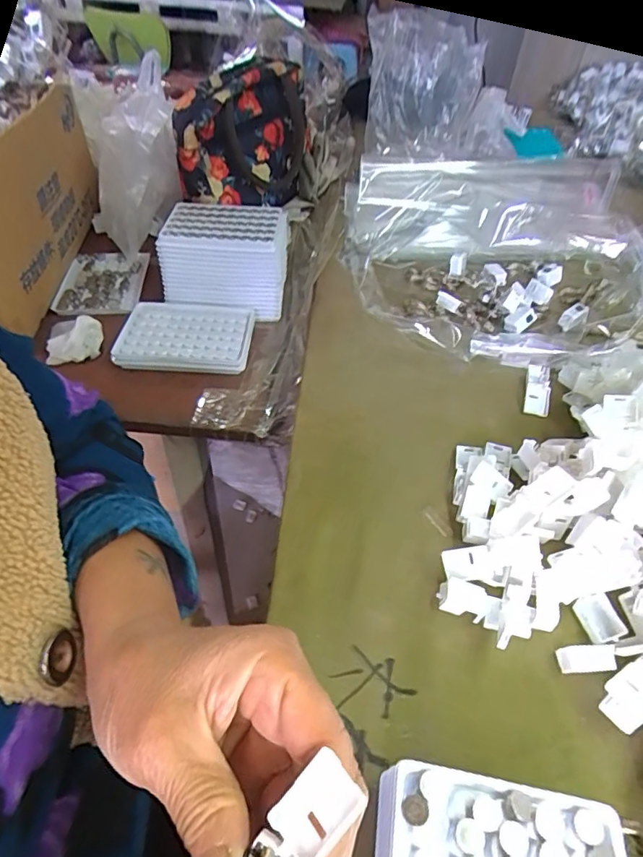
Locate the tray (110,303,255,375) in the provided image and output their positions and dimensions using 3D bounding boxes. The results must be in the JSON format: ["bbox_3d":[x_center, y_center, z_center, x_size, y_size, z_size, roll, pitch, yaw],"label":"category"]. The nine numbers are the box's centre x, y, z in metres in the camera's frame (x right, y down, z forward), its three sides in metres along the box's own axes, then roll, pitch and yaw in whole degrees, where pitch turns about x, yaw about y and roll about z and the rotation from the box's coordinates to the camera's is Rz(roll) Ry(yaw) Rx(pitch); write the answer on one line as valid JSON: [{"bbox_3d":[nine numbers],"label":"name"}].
[{"bbox_3d":[-0.143,-0.095,0.543,0.133,0.018,0.094,3,45,2],"label":"tray"}]

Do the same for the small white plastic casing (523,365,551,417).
[{"bbox_3d":[0.188,-0.035,0.450,0.021,0.010,0.056,13,46,12],"label":"small white plastic casing"}]

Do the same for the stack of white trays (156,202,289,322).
[{"bbox_3d":[-0.106,-0.192,0.584,0.137,0.080,0.102,7,46,6],"label":"stack of white trays"}]

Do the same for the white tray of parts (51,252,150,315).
[{"bbox_3d":[-0.261,-0.176,0.618,0.094,0.012,0.131,-4,45,-5],"label":"white tray of parts"}]

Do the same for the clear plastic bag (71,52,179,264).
[{"bbox_3d":[-0.233,-0.323,0.622,0.110,0.190,0.118,-15,47,-15],"label":"clear plastic bag"}]

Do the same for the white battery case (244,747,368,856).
[{"bbox_3d":[-0.009,0.126,0.153,0.019,0.013,0.054,29,83,25],"label":"white battery case"}]

